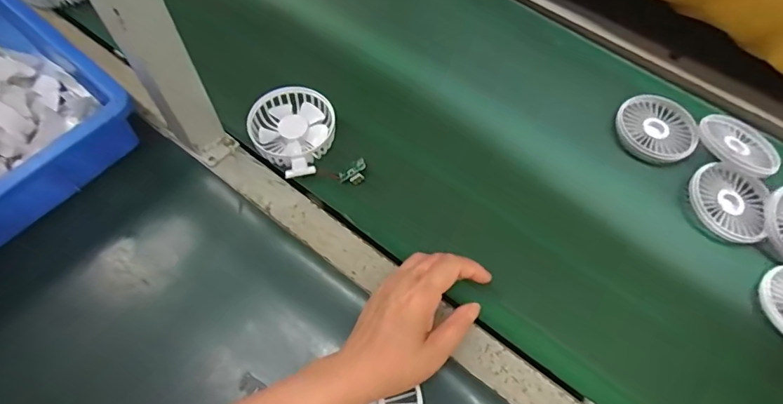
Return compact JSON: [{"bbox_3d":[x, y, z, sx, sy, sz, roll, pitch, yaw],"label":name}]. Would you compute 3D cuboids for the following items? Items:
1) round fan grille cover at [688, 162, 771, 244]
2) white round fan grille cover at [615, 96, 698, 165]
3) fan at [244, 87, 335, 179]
[{"bbox_3d":[0.353,-0.003,0.486,0.079,0.020,0.081,1,60,-2],"label":"round fan grille cover"},{"bbox_3d":[0.303,-0.082,0.535,0.088,0.016,0.077,27,75,7],"label":"white round fan grille cover"},{"bbox_3d":[-0.107,-0.074,0.493,0.084,0.026,0.103,16,61,7],"label":"fan"}]

